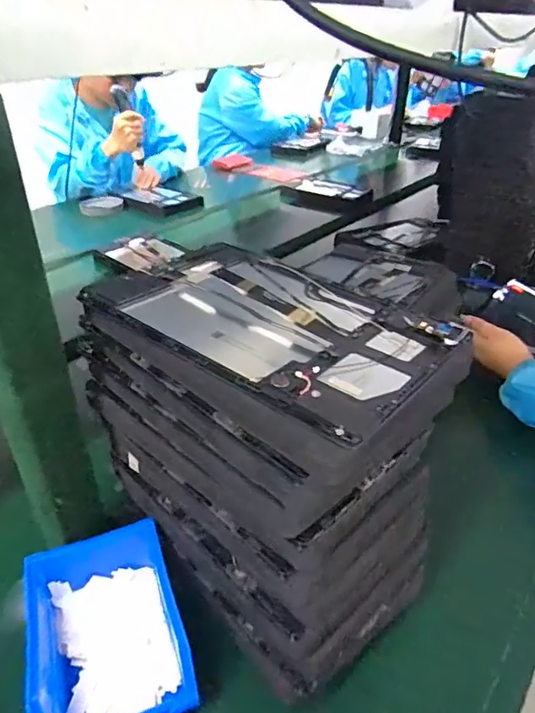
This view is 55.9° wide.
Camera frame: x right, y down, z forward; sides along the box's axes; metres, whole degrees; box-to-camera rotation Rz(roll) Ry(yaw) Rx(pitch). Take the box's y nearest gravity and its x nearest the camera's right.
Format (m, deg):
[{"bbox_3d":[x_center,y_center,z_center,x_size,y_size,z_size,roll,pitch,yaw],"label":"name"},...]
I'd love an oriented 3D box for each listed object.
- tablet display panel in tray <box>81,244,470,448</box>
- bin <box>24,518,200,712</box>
[{"bbox_3d":[0.001,-0.029,0.347,0.233,0.015,0.144,28,43,33],"label":"tablet display panel in tray"},{"bbox_3d":[-0.122,0.212,0.393,0.108,0.063,0.153,-13,37,-18],"label":"bin"}]

